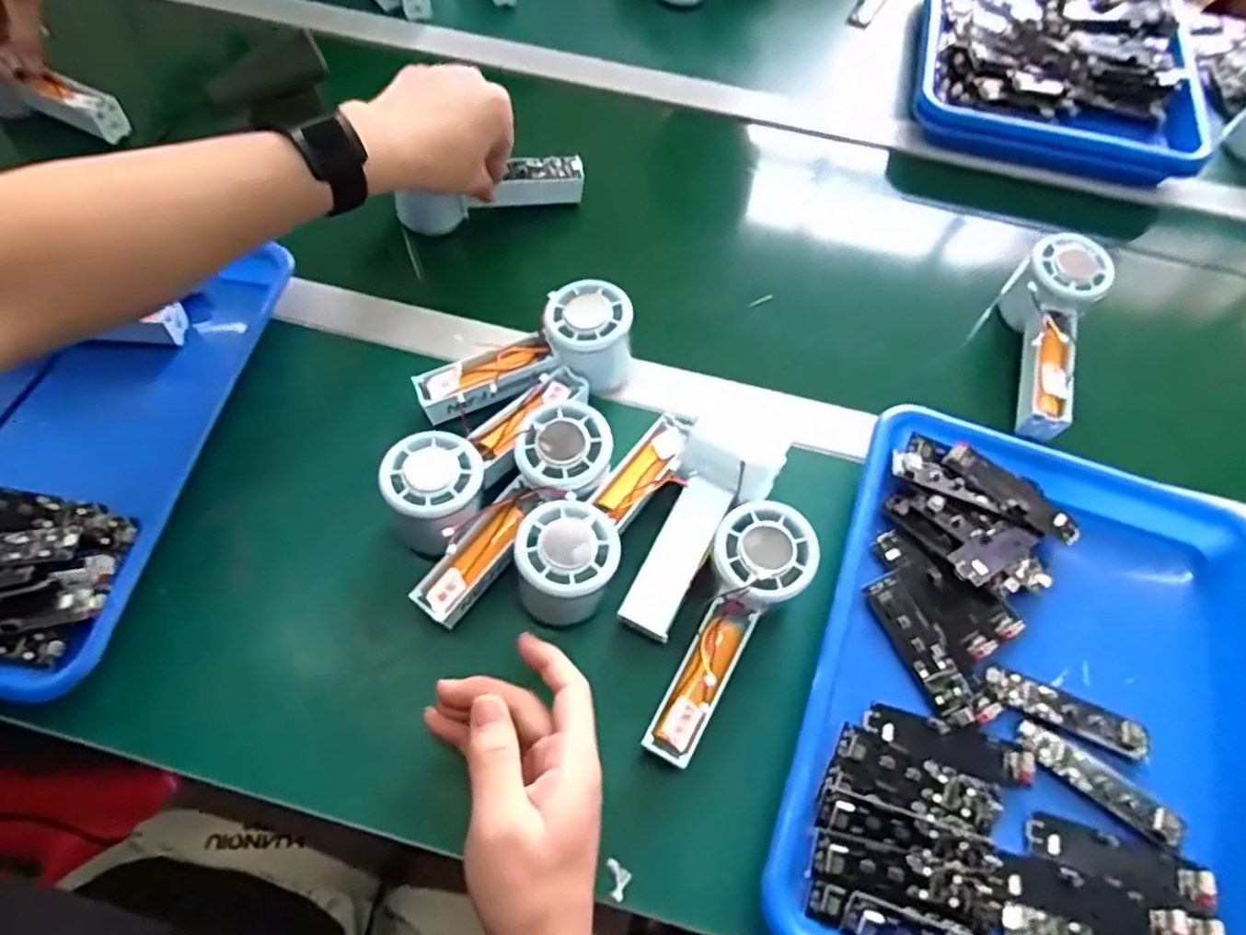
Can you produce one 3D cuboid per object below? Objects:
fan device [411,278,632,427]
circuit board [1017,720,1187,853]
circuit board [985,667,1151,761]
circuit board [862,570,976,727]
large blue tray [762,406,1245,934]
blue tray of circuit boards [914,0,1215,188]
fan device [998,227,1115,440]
[{"bbox_3d":[-0.067,-0.077,0.482,0.149,0.055,0.066,-18,63,-12],"label":"fan device"},{"bbox_3d":[0.262,0.172,0.391,0.087,0.007,0.022,35,65,16],"label":"circuit board"},{"bbox_3d":[0.256,0.141,0.410,0.090,0.004,0.024,20,62,8],"label":"circuit board"},{"bbox_3d":[0.177,0.108,0.422,0.024,0.005,0.089,-30,66,8],"label":"circuit board"},{"bbox_3d":[0.243,0.138,0.403,0.263,0.029,0.329,19,62,8],"label":"large blue tray"},{"bbox_3d":[0.426,-0.421,0.699,0.252,0.055,0.321,15,62,6],"label":"blue tray of circuit boards"},{"bbox_3d":[0.315,-0.089,0.527,0.051,0.061,0.152,13,77,5],"label":"fan device"}]

